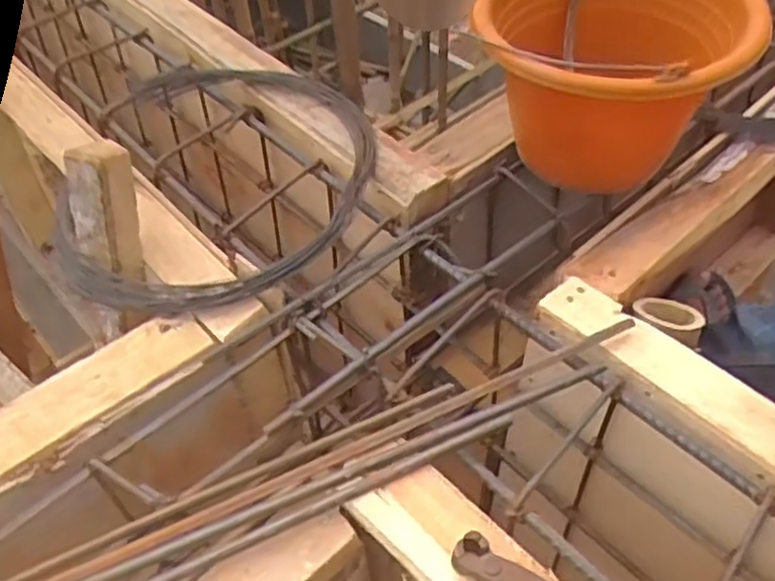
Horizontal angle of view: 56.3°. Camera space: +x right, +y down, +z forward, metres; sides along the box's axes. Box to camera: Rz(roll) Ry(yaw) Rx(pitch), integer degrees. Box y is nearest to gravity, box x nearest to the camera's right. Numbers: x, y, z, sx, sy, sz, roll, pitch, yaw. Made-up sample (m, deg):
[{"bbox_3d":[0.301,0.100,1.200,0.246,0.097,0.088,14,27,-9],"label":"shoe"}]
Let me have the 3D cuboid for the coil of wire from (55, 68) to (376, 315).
[{"bbox_3d":[-0.177,-0.134,0.765,0.323,0.095,0.394,-8,50,-4],"label":"coil of wire"}]

